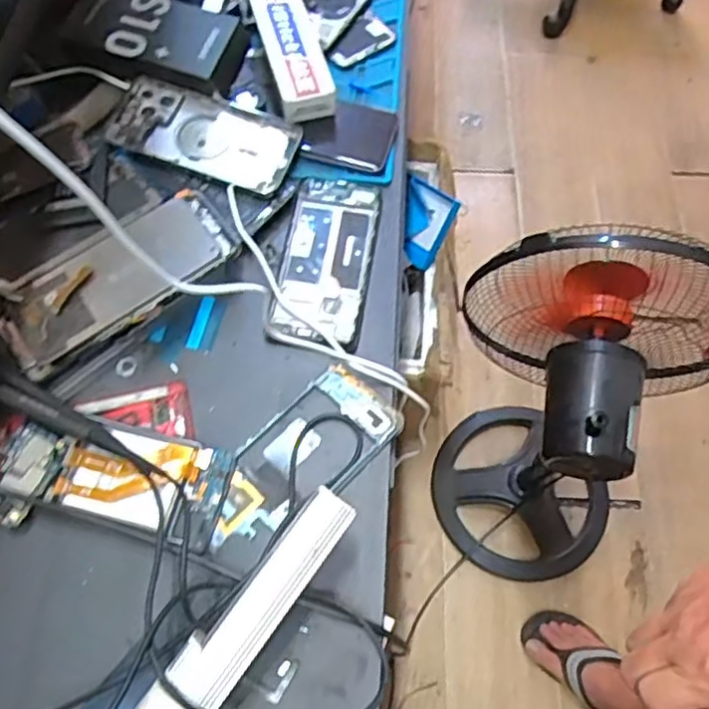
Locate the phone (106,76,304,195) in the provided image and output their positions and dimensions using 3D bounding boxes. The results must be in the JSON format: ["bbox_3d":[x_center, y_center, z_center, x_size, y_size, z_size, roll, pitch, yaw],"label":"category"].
[{"bbox_3d":[-0.132,-0.192,0.572,0.158,0.006,0.076,18,71,2],"label":"phone"}]

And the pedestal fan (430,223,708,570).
[{"bbox_3d":[0.319,0.105,0.951,0.352,0.672,0.329,-6,66,-1],"label":"pedestal fan"}]

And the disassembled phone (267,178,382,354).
[{"bbox_3d":[-0.022,-0.081,0.539,0.072,0.005,0.157,8,65,3],"label":"disassembled phone"}]

